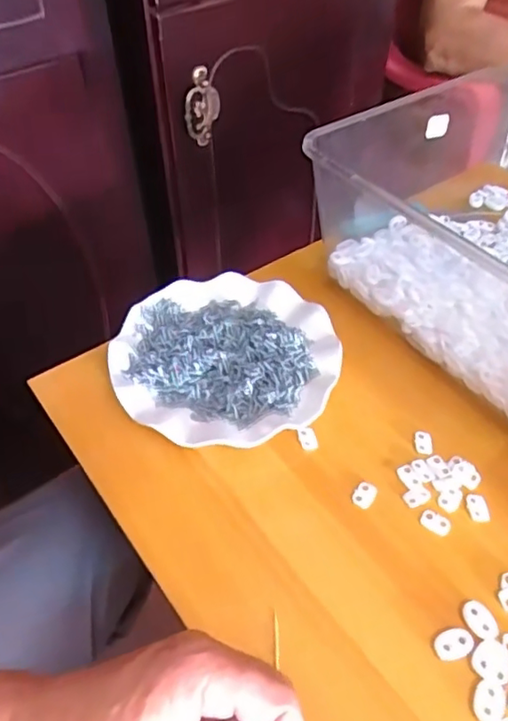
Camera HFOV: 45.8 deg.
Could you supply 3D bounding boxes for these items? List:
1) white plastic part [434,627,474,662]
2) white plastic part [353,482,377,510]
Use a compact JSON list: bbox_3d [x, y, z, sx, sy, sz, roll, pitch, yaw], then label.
[{"bbox_3d":[0.118,0.166,0.353,0.023,0.004,0.016,-13,48,-11],"label":"white plastic part"},{"bbox_3d":[0.079,0.094,0.425,0.014,0.004,0.021,23,51,21],"label":"white plastic part"}]

